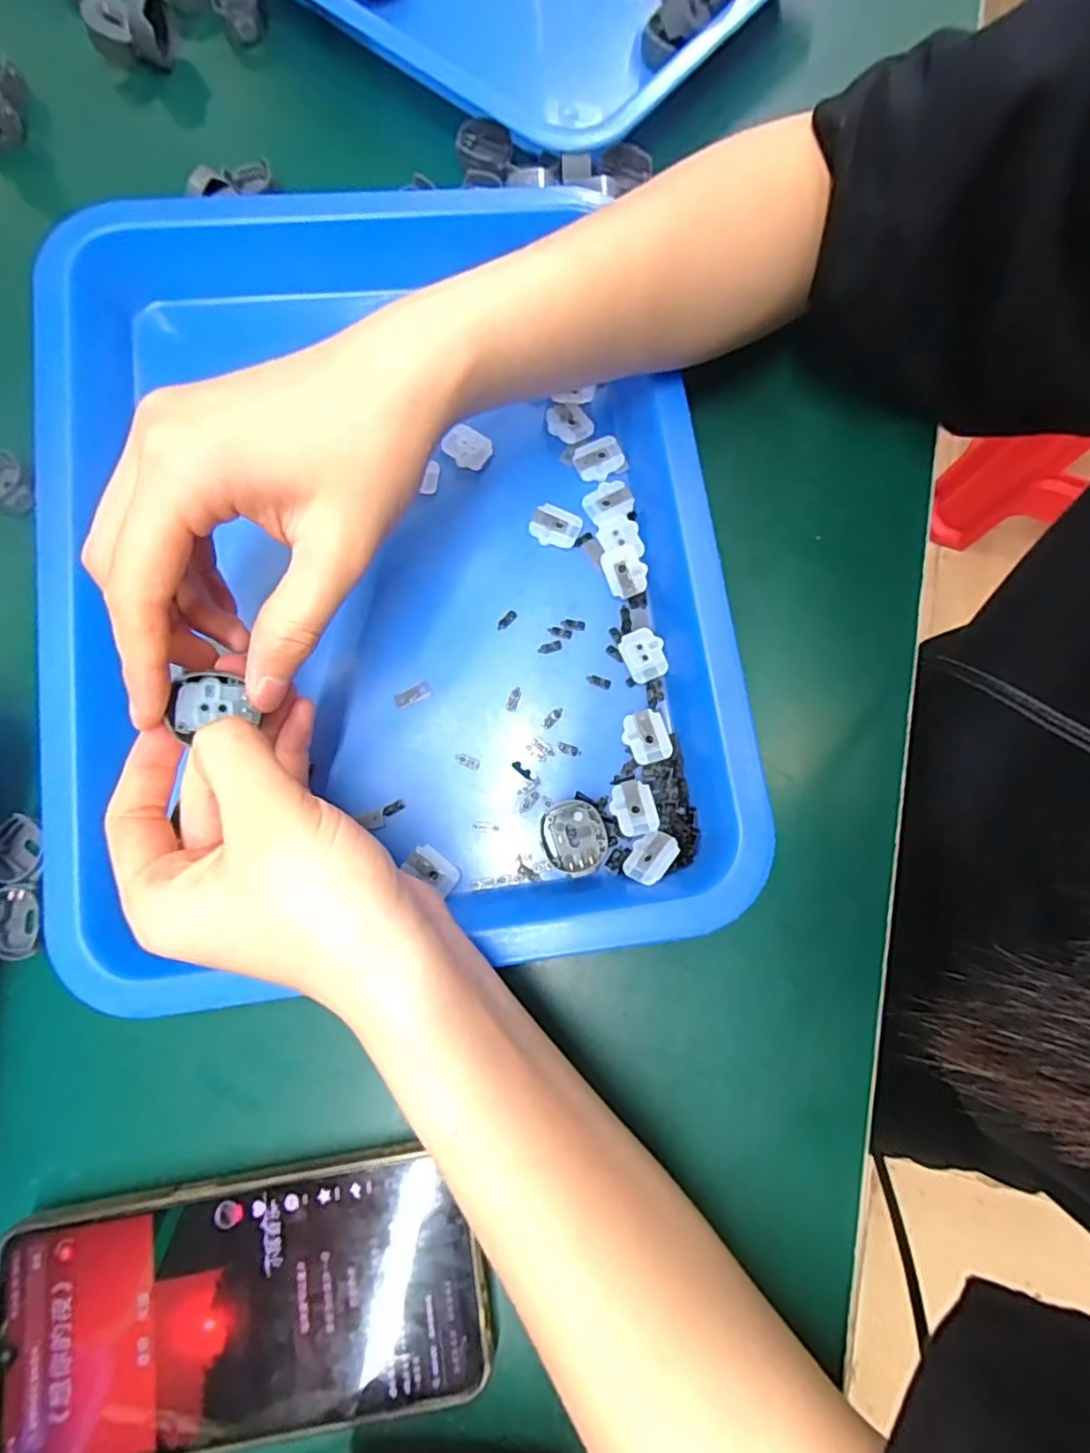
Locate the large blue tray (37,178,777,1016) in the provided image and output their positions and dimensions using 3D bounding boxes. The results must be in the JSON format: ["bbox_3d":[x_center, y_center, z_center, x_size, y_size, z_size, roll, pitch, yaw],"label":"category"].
[{"bbox_3d":[-0.051,-0.063,0.254,0.260,0.041,0.312,-8,77,-2],"label":"large blue tray"}]

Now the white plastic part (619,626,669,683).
[{"bbox_3d":[0.041,-0.030,0.259,0.016,0.006,0.022,-18,78,-2],"label":"white plastic part"}]

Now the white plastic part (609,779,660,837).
[{"bbox_3d":[0.035,0.032,0.246,0.017,0.005,0.021,-15,78,-2],"label":"white plastic part"}]

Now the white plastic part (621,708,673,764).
[{"bbox_3d":[0.041,0.004,0.252,0.017,0.006,0.022,-21,78,-3],"label":"white plastic part"}]

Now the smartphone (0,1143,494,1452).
[{"bbox_3d":[-0.105,0.199,0.215,0.164,0.015,0.075,-10,77,-2],"label":"smartphone"}]

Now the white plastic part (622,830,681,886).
[{"bbox_3d":[0.041,0.050,0.237,0.016,0.004,0.021,33,71,34],"label":"white plastic part"}]

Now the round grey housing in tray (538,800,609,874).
[{"bbox_3d":[0.011,0.043,0.243,0.026,0.007,0.028,5,78,3],"label":"round grey housing in tray"}]

